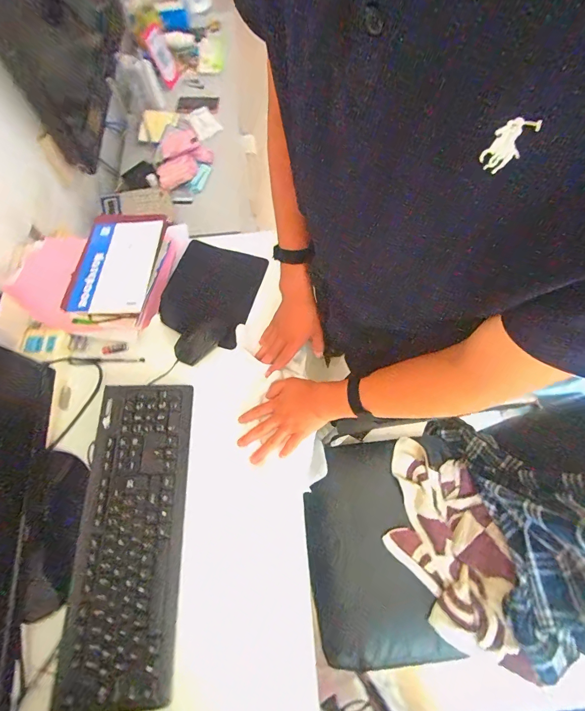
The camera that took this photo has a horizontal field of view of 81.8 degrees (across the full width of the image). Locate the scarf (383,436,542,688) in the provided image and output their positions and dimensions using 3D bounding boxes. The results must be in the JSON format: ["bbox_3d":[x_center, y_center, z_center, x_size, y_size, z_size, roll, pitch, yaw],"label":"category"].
[{"bbox_3d":[0.340,0.418,0.769,0.227,0.093,0.436,0,69,3],"label":"scarf"}]

